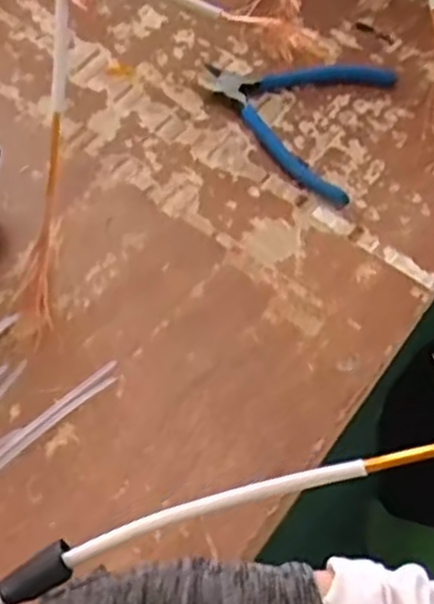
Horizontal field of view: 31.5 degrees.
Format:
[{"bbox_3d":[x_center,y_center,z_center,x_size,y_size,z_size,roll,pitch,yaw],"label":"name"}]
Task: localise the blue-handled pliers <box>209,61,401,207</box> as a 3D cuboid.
[{"bbox_3d":[0.053,-0.143,0.560,0.125,0.009,0.140,20,60,8],"label":"blue-handled pliers"}]

